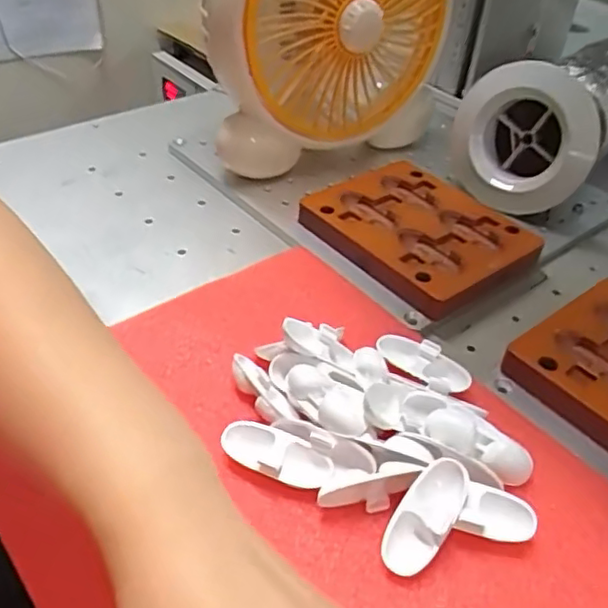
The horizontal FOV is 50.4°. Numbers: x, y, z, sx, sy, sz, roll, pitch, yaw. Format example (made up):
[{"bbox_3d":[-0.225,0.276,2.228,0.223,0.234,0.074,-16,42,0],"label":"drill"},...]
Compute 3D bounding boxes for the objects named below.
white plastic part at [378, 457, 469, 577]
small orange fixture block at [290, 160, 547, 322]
[{"bbox_3d":[0.058,0.101,0.307,0.025,0.010,0.058,30,67,24],"label":"white plastic part"},{"bbox_3d":[0.089,-0.059,0.500,0.125,0.022,0.158,-27,51,-33],"label":"small orange fixture block"}]

